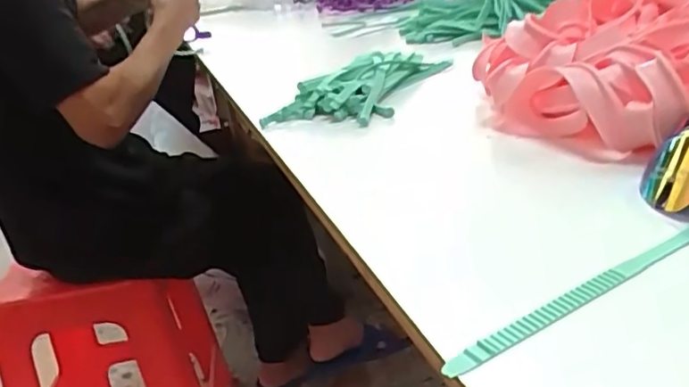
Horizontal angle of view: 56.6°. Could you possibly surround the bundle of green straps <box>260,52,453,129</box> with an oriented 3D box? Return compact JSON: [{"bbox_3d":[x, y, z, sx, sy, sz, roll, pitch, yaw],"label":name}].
[{"bbox_3d":[0.027,-0.139,0.794,0.142,0.032,0.279,7,27,29],"label":"bundle of green straps"}]

